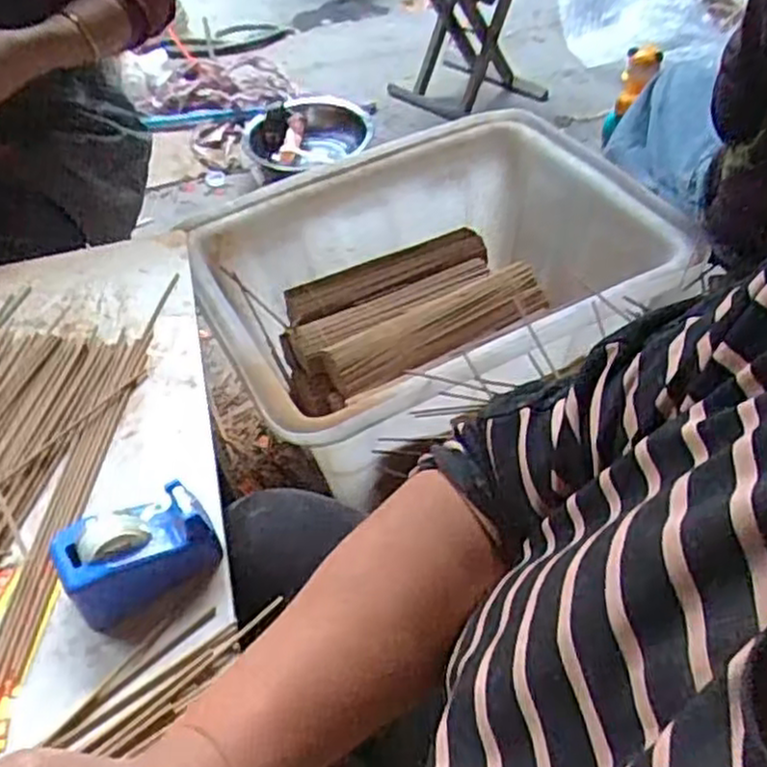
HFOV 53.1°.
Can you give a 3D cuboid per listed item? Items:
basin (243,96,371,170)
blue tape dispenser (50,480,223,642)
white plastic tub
[{"bbox_3d":[-0.165,-0.562,1.703,0.280,0.075,0.279,-2,47,3],"label":"basin"},{"bbox_3d":[-0.161,0.120,0.516,0.098,0.054,0.065,-21,49,-14],"label":"blue tape dispenser"},{"bbox_3d":[0.075,-0.116,1.032,0.592,0.195,0.430,-25,50,-17],"label":"white plastic tub"}]

